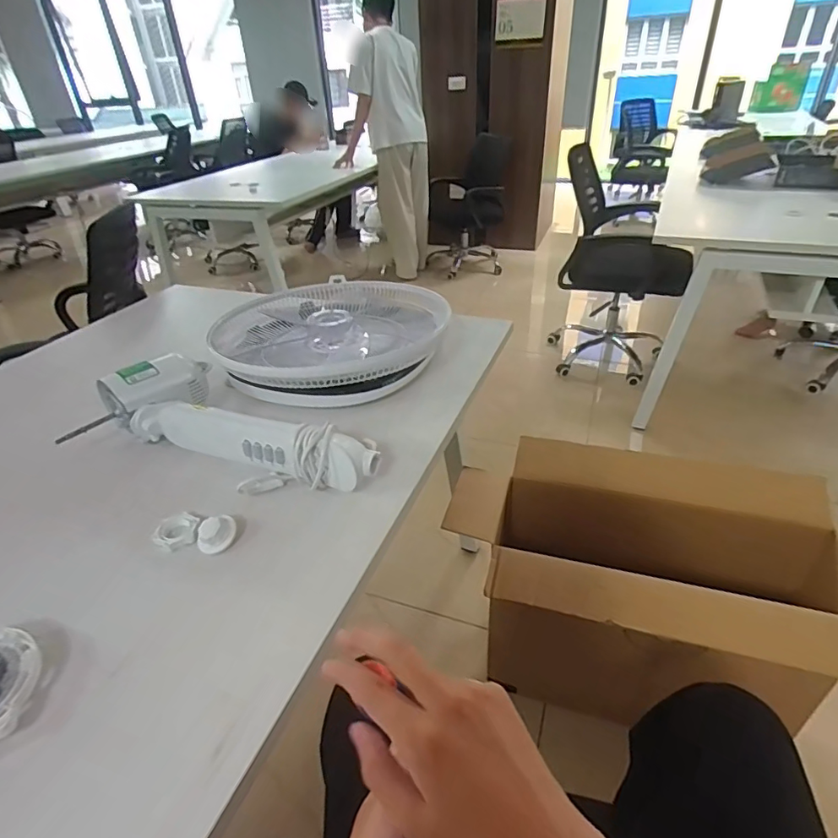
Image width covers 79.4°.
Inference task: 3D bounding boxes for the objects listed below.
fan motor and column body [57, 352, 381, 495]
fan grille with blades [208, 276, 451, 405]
[{"bbox_3d":[-0.272,0.000,0.750,0.481,0.091,0.188,9,37,18],"label":"fan motor and column body"},{"bbox_3d":[-0.152,-0.157,0.973,0.424,0.107,0.379,20,41,30],"label":"fan grille with blades"}]

